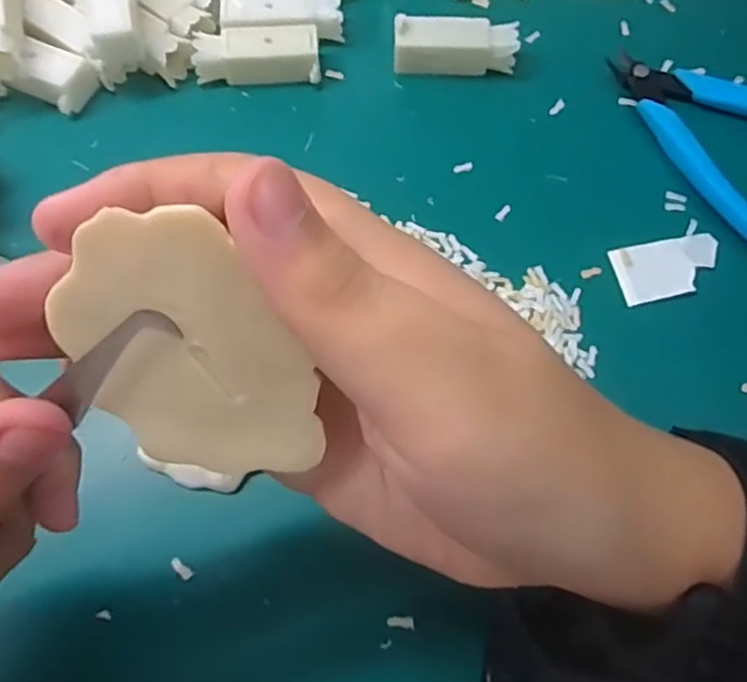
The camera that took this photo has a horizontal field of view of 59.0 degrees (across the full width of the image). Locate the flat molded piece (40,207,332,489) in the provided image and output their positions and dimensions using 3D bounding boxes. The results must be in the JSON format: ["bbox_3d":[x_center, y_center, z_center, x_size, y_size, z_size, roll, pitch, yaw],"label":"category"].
[{"bbox_3d":[-0.040,0.005,0.144,0.045,0.066,0.004,-24,25,12],"label":"flat molded piece"}]

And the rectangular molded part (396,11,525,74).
[{"bbox_3d":[0.041,-0.148,0.332,0.060,0.022,0.018,2,68,-2],"label":"rectangular molded part"}]

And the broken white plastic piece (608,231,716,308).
[{"bbox_3d":[0.133,-0.034,0.295,0.050,0.004,0.029,-12,69,-7],"label":"broken white plastic piece"}]

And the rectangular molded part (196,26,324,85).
[{"bbox_3d":[-0.058,-0.142,0.330,0.060,0.021,0.023,-1,68,-3],"label":"rectangular molded part"}]

